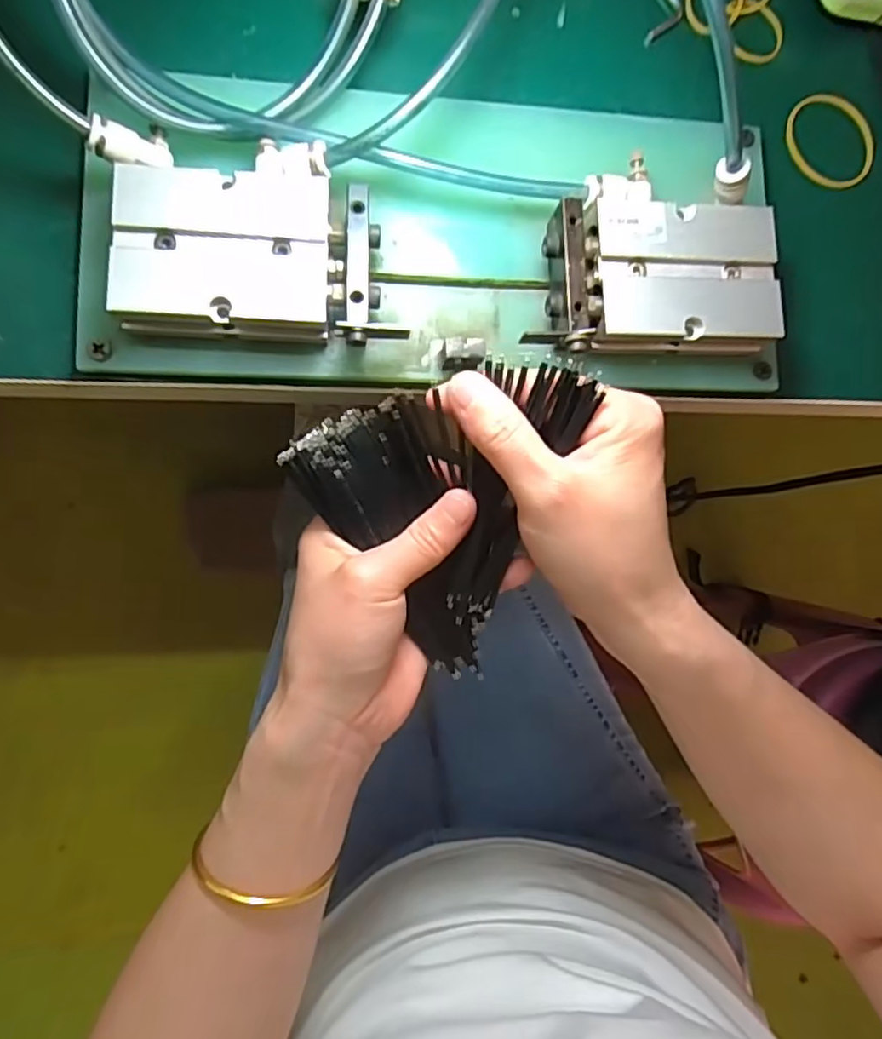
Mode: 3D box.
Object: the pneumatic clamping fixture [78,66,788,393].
[{"bbox_3d":[0.006,-0.113,0.251,0.262,0.037,0.115,-1,86,-8],"label":"pneumatic clamping fixture"}]

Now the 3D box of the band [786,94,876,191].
[{"bbox_3d":[0.184,-0.177,0.298,0.043,0.006,0.044,-6,87,-8],"label":"band"}]

